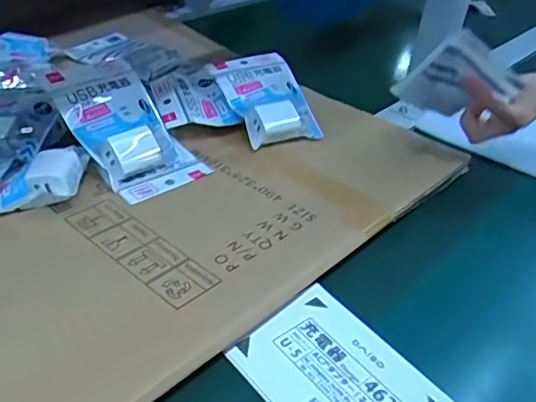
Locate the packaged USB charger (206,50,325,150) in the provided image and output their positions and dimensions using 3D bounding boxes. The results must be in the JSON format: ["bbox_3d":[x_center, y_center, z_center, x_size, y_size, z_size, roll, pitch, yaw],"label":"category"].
[{"bbox_3d":[-0.004,-0.120,0.668,0.092,0.032,0.135,-17,56,-23],"label":"packaged USB charger"}]

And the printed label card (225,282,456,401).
[{"bbox_3d":[0.050,0.127,0.412,0.106,0.006,0.141,-23,45,-35],"label":"printed label card"}]

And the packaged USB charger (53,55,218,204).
[{"bbox_3d":[-0.135,-0.067,0.569,0.097,0.024,0.144,-36,90,-37],"label":"packaged USB charger"}]

